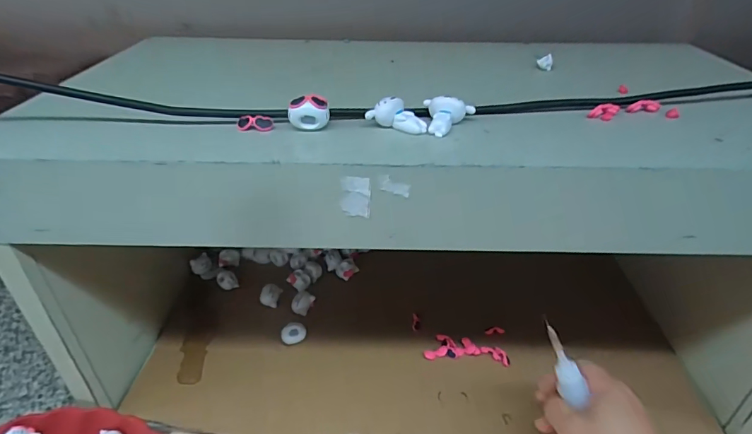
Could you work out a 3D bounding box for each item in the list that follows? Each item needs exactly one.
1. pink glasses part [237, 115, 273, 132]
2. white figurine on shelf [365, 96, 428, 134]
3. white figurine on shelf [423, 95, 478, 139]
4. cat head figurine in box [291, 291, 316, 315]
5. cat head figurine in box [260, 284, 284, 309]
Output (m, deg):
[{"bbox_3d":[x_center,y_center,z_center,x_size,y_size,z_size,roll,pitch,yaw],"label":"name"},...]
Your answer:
[{"bbox_3d":[-0.078,-0.061,0.289,0.022,0.009,0.008,1,38,6],"label":"pink glasses part"},{"bbox_3d":[0.014,-0.066,0.289,0.038,0.016,0.016,9,39,15],"label":"white figurine on shelf"},{"bbox_3d":[0.047,-0.066,0.290,0.032,0.015,0.031,5,38,10],"label":"white figurine on shelf"},{"bbox_3d":[-0.084,0.097,0.514,0.021,0.016,0.025,18,42,25],"label":"cat head figurine in box"},{"bbox_3d":[-0.122,0.091,0.523,0.022,0.018,0.022,9,39,15],"label":"cat head figurine in box"}]

